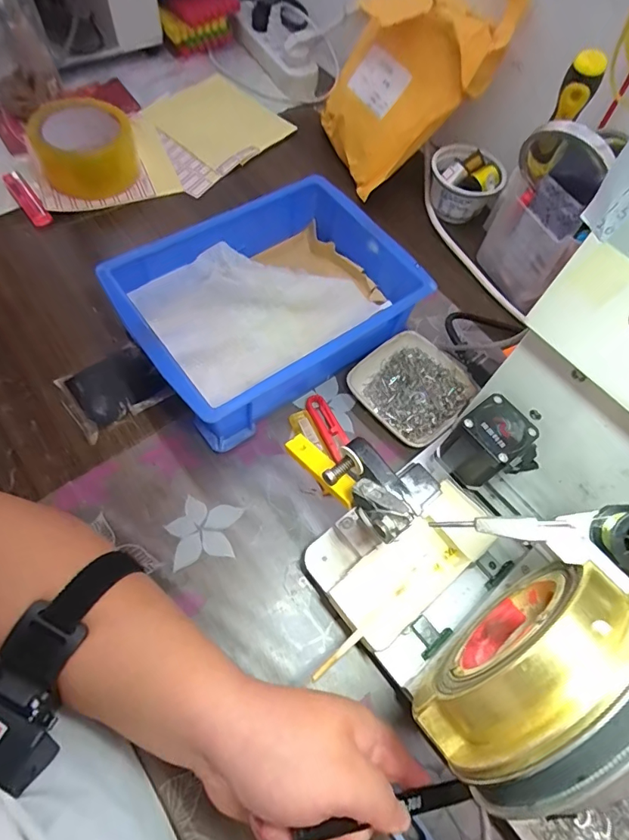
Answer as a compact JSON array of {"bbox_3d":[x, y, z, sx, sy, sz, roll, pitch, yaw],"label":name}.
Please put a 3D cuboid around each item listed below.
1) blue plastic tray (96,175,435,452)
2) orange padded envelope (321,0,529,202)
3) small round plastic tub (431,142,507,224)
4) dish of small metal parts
[{"bbox_3d":[-0.039,-0.106,0.431,0.242,0.076,0.179,-33,70,-19],"label":"blue plastic tray"},{"bbox_3d":[0.095,-0.378,0.506,0.150,0.218,0.053,54,37,-3],"label":"orange padded envelope"},{"bbox_3d":[0.176,-0.276,0.548,0.067,0.061,0.071,2,63,-5],"label":"small round plastic tub"},{"bbox_3d":[0.094,-0.033,0.432,0.097,0.017,0.097,-41,74,-22],"label":"dish of small metal parts"}]

